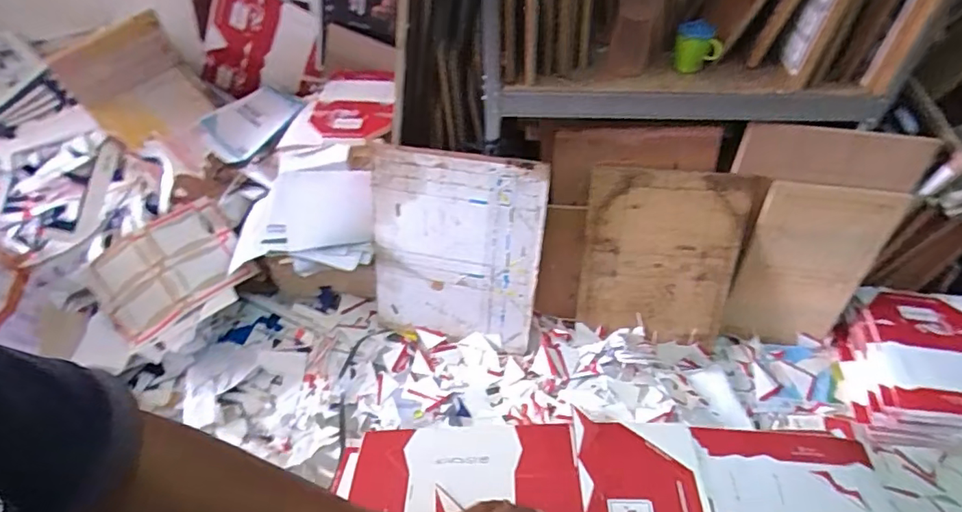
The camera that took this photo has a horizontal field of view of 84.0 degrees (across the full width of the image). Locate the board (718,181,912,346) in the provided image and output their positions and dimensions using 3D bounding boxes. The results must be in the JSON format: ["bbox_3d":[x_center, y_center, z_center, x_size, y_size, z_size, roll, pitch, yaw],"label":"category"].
[{"bbox_3d":[0.881,0.047,1.469,0.326,0.525,0.028,4,37,7],"label":"board"}]

